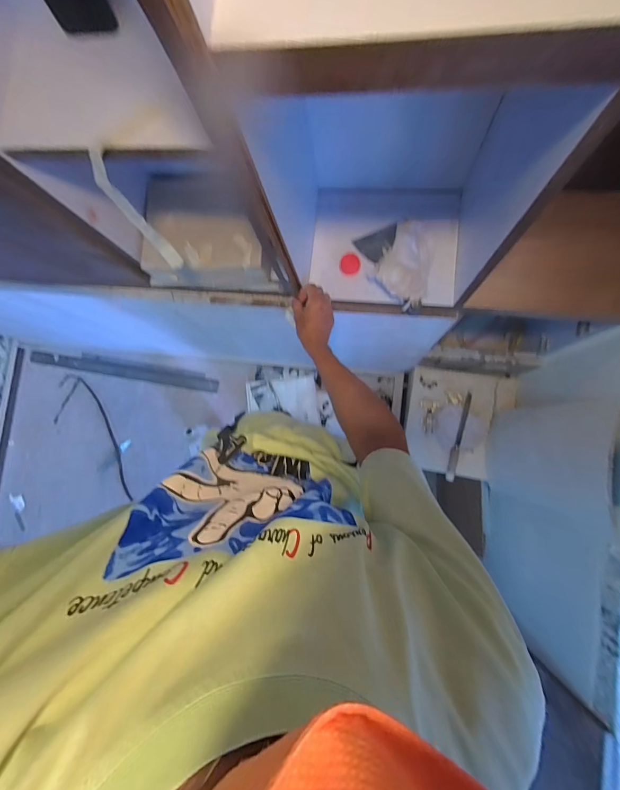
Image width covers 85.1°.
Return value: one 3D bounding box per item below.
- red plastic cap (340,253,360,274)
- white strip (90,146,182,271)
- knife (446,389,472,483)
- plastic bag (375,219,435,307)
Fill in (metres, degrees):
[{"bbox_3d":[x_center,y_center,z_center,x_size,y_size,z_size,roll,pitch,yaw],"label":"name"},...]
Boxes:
[{"bbox_3d":[0.085,-0.277,0.716,0.041,0.005,0.043,-1,85,8],"label":"red plastic cap"},{"bbox_3d":[-0.251,-0.267,0.504,0.049,0.191,0.069,-41,81,3],"label":"white strip"},{"bbox_3d":[0.513,0.145,1.168,0.032,0.020,0.308,12,87,9],"label":"knife"},{"bbox_3d":[0.190,-0.271,0.669,0.108,0.063,0.170,12,87,9],"label":"plastic bag"}]

